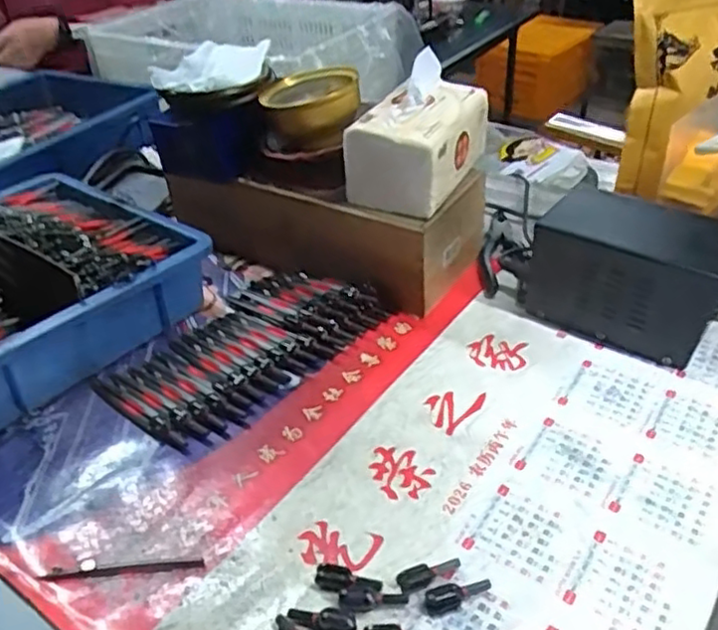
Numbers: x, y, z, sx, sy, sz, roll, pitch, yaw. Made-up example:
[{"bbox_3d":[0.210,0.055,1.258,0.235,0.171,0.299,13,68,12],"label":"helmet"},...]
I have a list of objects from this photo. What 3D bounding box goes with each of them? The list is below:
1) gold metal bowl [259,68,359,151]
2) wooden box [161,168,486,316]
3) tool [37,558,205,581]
[{"bbox_3d":[-0.048,-0.210,0.685,0.095,0.053,0.108,-5,36,-1],"label":"gold metal bowl"},{"bbox_3d":[-0.035,-0.106,0.731,0.293,0.095,0.123,17,41,27],"label":"wooden box"},{"bbox_3d":[-0.156,0.168,0.452,0.105,0.004,0.008,-5,36,-1],"label":"tool"}]

